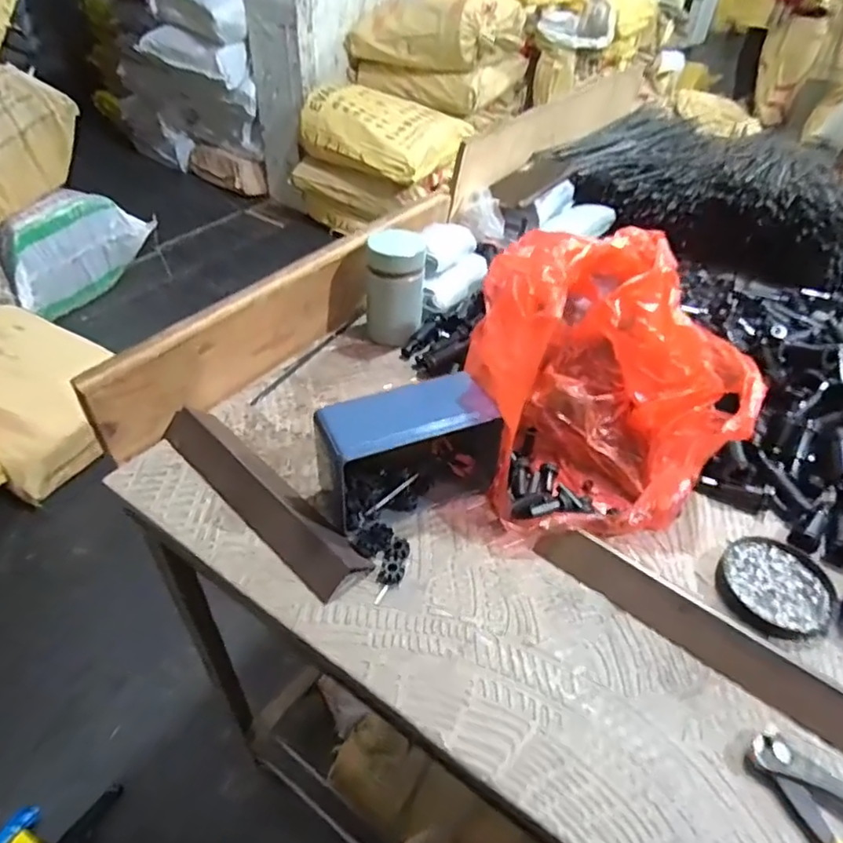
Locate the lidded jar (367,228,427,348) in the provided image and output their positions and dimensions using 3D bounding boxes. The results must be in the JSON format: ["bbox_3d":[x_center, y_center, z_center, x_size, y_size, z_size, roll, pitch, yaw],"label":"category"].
[{"bbox_3d":[-0.031,-0.149,0.689,0.066,0.121,0.055,4,42,-3],"label":"lidded jar"}]

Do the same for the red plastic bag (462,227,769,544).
[{"bbox_3d":[0.145,-0.040,0.527,0.214,0.180,0.231,-13,45,-20],"label":"red plastic bag"}]

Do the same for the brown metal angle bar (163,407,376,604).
[{"bbox_3d":[-0.139,0.055,0.504,0.240,0.027,0.043,36,49,29],"label":"brown metal angle bar"}]

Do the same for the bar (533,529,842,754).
[{"bbox_3d":[0.213,0.157,0.431,0.272,0.025,0.028,31,47,25],"label":"bar"}]

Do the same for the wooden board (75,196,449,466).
[{"bbox_3d":[-0.126,-0.122,0.654,0.020,0.103,0.484,28,46,23],"label":"wooden board"}]

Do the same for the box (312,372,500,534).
[{"bbox_3d":[-0.012,0.023,0.502,0.145,0.097,0.075,-14,46,-21],"label":"box"}]

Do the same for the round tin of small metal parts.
[{"bbox_3d":[0.280,0.131,0.476,0.081,0.013,0.082,4,42,-3],"label":"round tin of small metal parts"}]

